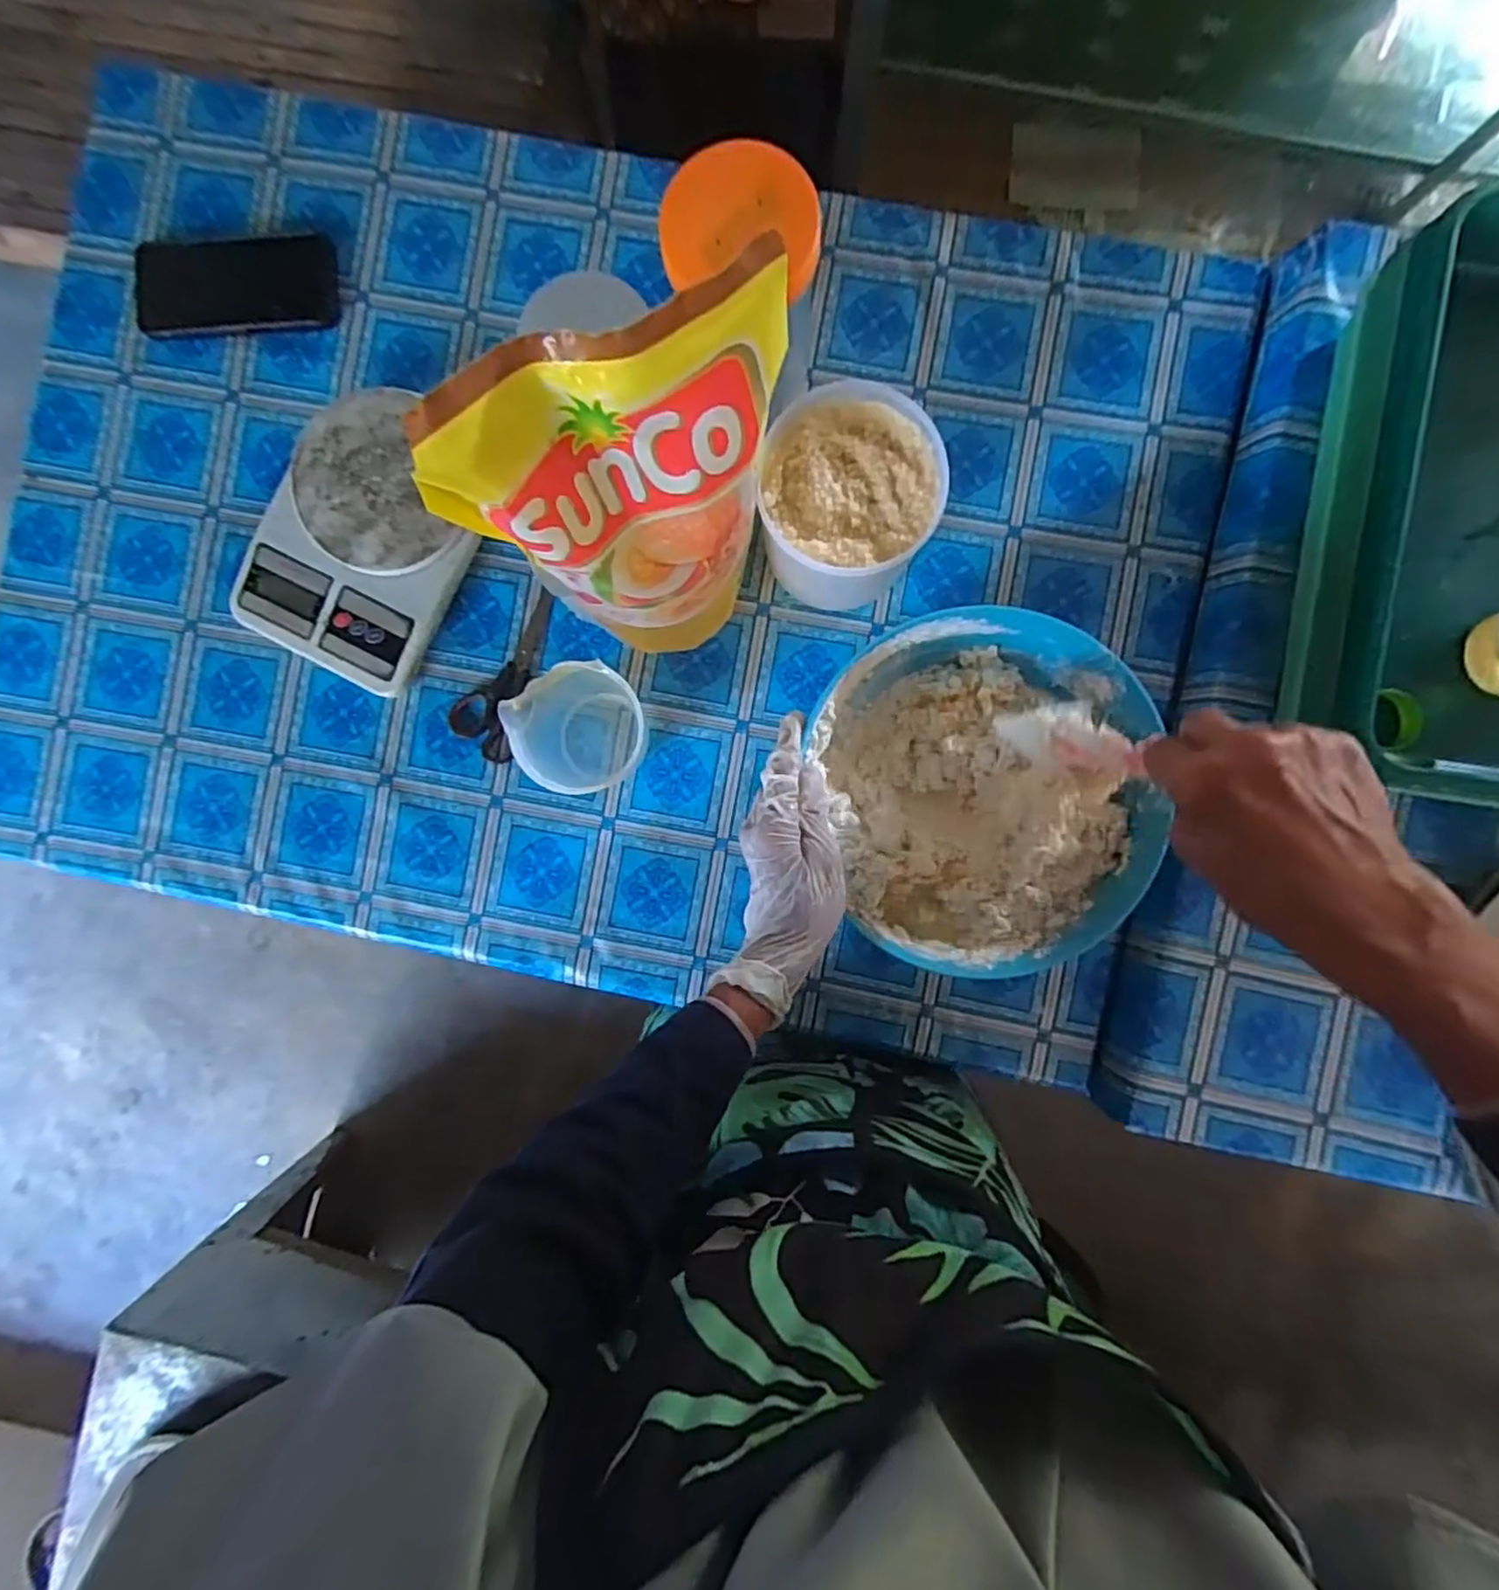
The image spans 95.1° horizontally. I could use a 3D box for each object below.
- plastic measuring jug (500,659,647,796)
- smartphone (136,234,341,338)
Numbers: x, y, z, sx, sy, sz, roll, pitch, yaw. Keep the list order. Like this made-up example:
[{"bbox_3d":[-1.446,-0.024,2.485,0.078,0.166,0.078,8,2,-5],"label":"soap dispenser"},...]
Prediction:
[{"bbox_3d":[-0.126,-0.050,0.528,0.091,0.086,0.085,-31,90,2],"label":"plastic measuring jug"},{"bbox_3d":[-0.431,-0.428,0.576,0.166,0.008,0.077,-5,91,2],"label":"smartphone"}]

